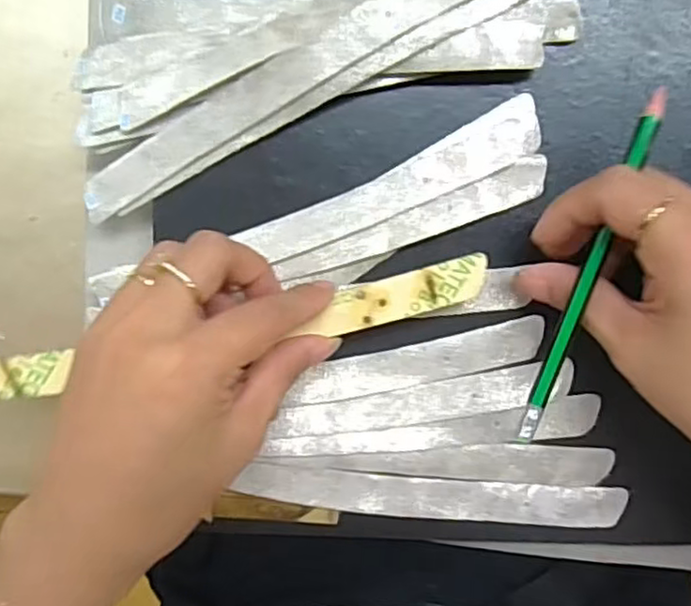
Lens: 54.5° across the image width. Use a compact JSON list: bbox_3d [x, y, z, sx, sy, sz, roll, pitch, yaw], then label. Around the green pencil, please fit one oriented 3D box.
[{"bbox_3d":[0.093,-0.012,0.256,0.007,0.005,0.140,19,98,0],"label":"green pencil"}]

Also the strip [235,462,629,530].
[{"bbox_3d":[0.040,0.090,0.310,0.172,0.004,0.021,4,94,1],"label":"strip"}]

